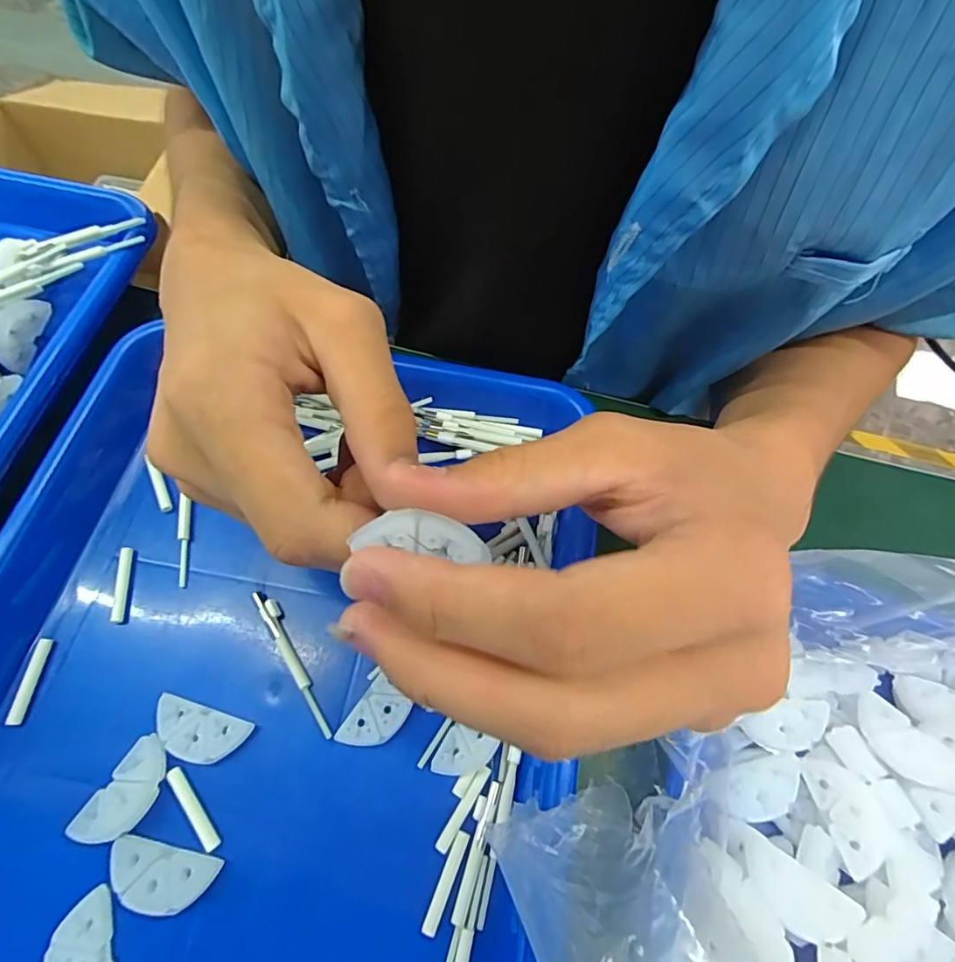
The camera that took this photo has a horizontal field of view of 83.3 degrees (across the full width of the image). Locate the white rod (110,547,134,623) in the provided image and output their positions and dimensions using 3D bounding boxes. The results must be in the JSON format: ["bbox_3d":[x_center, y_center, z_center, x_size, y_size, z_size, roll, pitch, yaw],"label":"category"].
[{"bbox_3d":[-0.160,0.046,0.242,0.005,0.004,0.034,-4,66,-5],"label":"white rod"}]

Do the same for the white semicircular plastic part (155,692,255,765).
[{"bbox_3d":[-0.113,0.101,0.216,0.038,0.005,0.019,18,66,5],"label":"white semicircular plastic part"}]

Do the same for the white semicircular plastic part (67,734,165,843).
[{"bbox_3d":[-0.133,0.118,0.203,0.020,0.005,0.037,31,67,11],"label":"white semicircular plastic part"}]

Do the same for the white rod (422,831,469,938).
[{"bbox_3d":[-0.012,0.149,0.200,0.005,0.004,0.033,22,66,7],"label":"white rod"}]

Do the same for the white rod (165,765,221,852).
[{"bbox_3d":[-0.110,0.125,0.206,0.005,0.004,0.034,-36,72,-17],"label":"white rod"}]

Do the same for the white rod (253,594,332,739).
[{"bbox_3d":[-0.079,0.077,0.230,0.007,0.004,0.068,-29,70,-15],"label":"white rod"}]

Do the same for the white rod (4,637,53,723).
[{"bbox_3d":[-0.186,0.083,0.222,0.005,0.004,0.033,5,65,-1],"label":"white rod"}]

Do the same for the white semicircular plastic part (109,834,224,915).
[{"bbox_3d":[-0.115,0.143,0.195,0.038,0.006,0.019,13,65,3],"label":"white semicircular plastic part"}]

